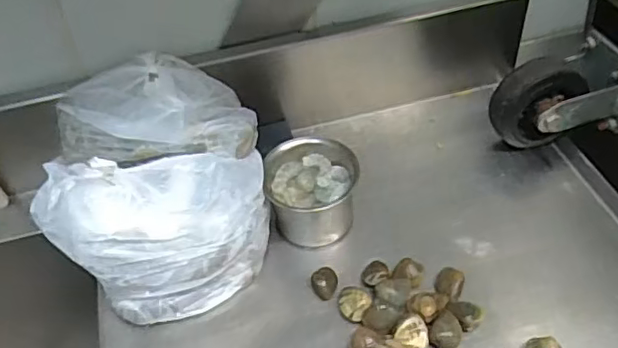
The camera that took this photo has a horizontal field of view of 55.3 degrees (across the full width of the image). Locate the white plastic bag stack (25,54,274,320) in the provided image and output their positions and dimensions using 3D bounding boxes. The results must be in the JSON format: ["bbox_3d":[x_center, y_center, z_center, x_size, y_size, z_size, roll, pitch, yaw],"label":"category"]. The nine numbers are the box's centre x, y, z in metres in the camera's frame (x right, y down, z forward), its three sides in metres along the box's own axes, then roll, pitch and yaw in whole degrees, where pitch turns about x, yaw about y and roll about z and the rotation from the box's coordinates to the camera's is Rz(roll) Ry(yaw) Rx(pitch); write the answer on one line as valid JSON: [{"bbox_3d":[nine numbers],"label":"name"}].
[{"bbox_3d":[-0.180,0.014,0.680,0.248,0.202,0.236,-8,46,-3],"label":"white plastic bag stack"}]

